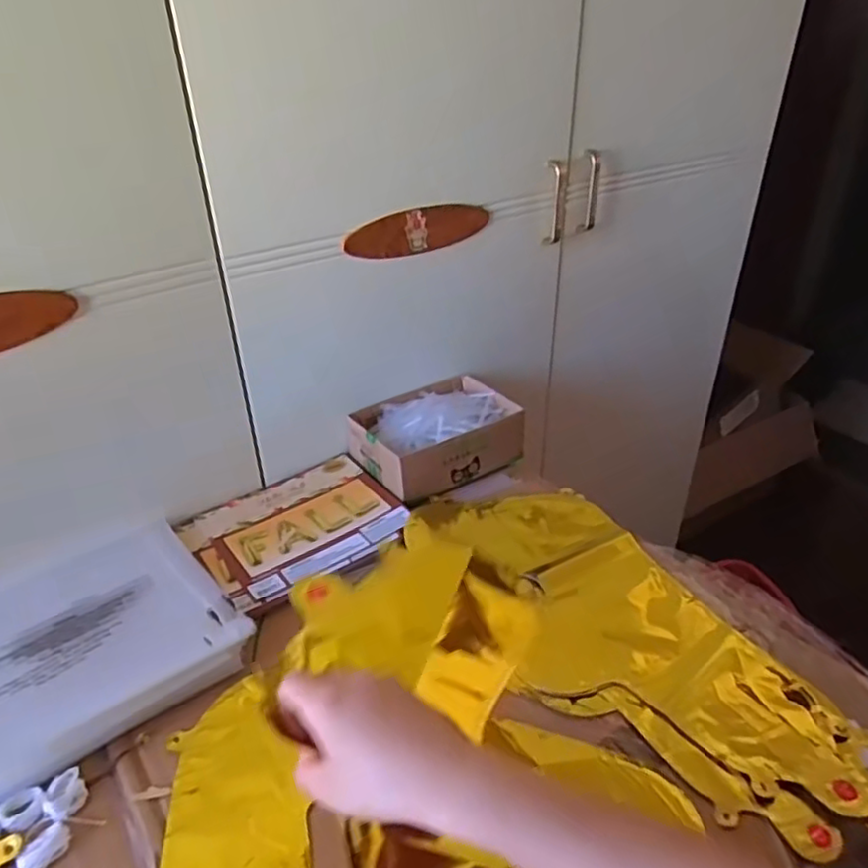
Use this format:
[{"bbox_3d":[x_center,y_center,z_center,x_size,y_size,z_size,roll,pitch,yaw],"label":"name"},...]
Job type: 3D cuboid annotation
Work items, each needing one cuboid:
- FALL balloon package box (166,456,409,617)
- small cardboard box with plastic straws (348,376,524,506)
[{"bbox_3d":[-0.144,0.098,0.722,0.217,0.019,0.179,-22,41,-29],"label":"FALL balloon package box"},{"bbox_3d":[0.000,-0.006,0.809,0.191,0.060,0.147,-19,40,-27],"label":"small cardboard box with plastic straws"}]

